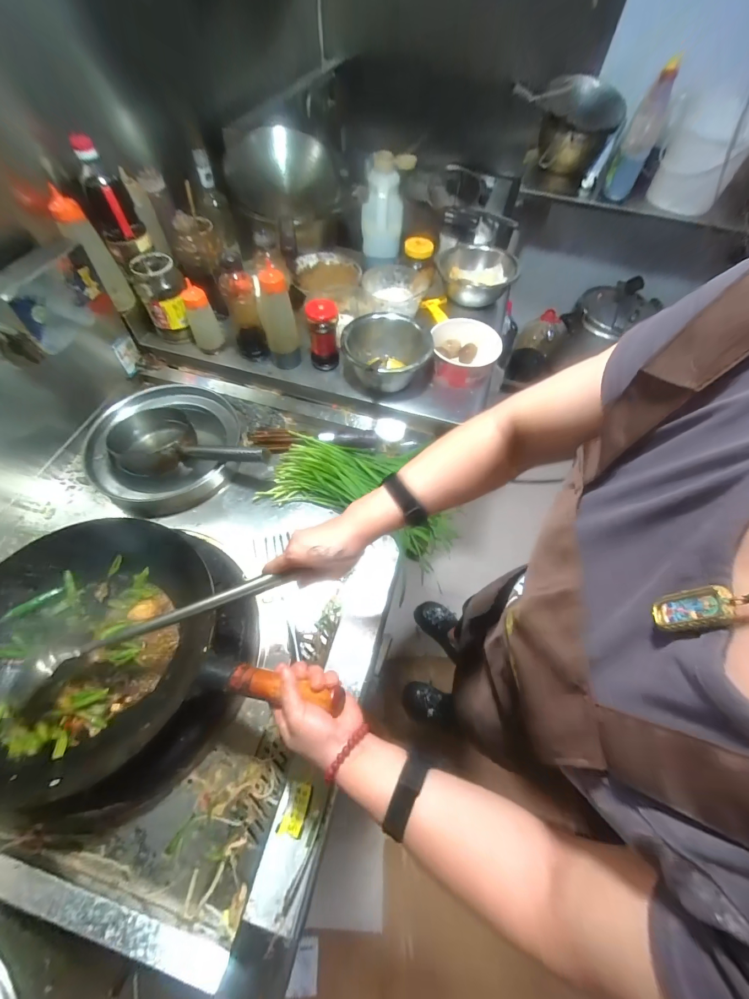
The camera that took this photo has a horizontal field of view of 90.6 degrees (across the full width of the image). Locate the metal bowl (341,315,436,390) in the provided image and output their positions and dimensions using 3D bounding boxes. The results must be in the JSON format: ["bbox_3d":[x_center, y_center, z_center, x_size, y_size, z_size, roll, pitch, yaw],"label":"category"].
[{"bbox_3d":[0.026,-0.314,0.835,0.188,0.118,0.197,1,59,-2],"label":"metal bowl"}]

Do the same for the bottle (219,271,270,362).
[{"bbox_3d":[-0.284,-0.399,0.821,0.069,0.188,0.058,-17,61,-12],"label":"bottle"}]

